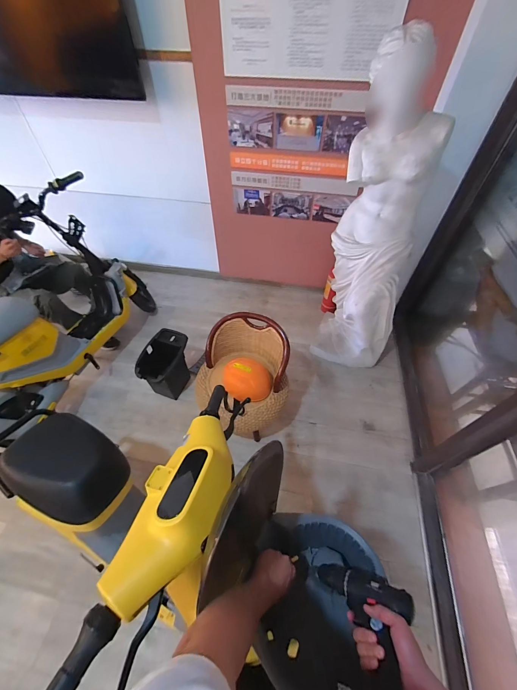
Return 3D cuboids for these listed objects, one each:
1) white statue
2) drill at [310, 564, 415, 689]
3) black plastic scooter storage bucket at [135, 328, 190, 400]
[{"bbox_3d":[0.603,-0.473,1.483,0.437,1.521,0.387,0,51,0],"label":"white statue"},{"bbox_3d":[0.191,0.494,0.478,0.150,0.069,0.239,10,11,7],"label":"drill"},{"bbox_3d":[-0.582,0.137,1.752,0.225,0.343,0.323,14,53,11],"label":"black plastic scooter storage bucket"}]

